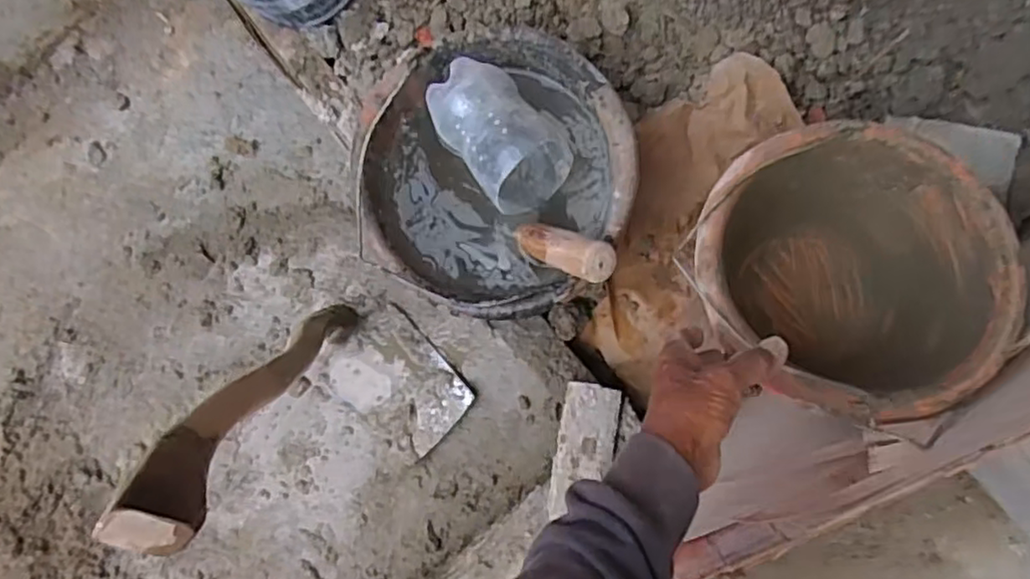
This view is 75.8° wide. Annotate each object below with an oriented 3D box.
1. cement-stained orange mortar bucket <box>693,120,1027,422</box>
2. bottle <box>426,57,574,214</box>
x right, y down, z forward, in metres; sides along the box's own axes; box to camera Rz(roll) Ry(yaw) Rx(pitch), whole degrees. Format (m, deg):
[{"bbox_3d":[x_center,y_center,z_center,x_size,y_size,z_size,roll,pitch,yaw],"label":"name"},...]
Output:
[{"bbox_3d":[0.294,-0.015,0.620,0.250,0.184,0.230,28,88,10],"label":"cement-stained orange mortar bucket"},{"bbox_3d":[-0.015,-0.142,0.596,0.085,0.070,0.134,-40,78,3],"label":"bottle"}]

